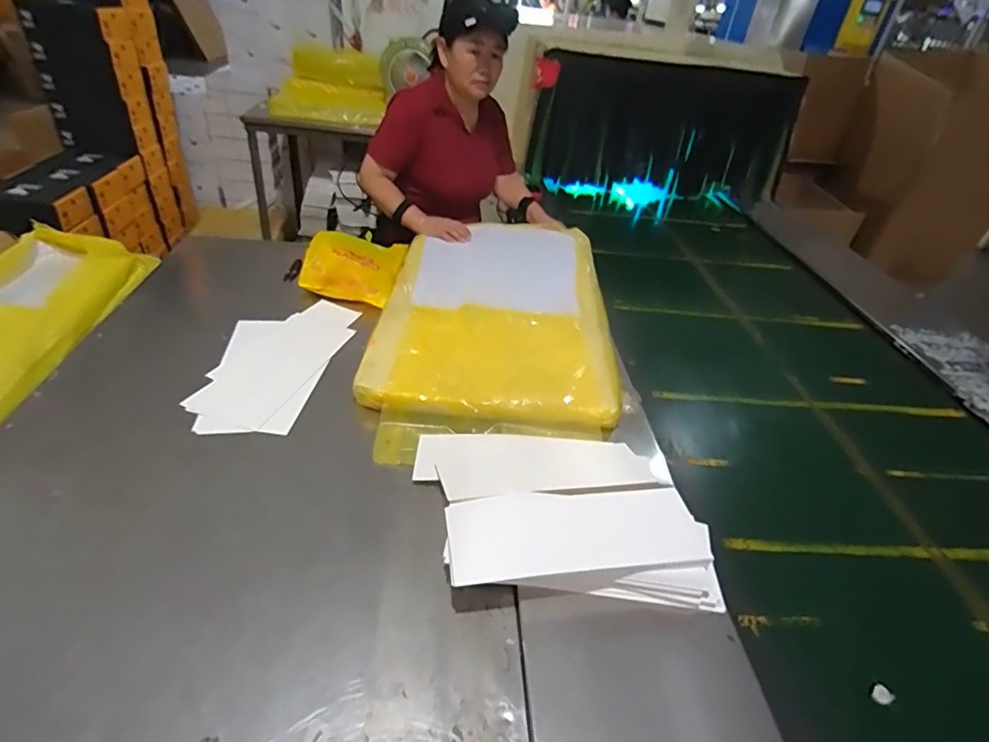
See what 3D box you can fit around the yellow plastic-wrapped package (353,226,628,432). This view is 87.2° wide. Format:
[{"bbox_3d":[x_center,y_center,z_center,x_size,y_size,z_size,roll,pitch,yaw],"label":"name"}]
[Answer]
[{"bbox_3d":[0.008,-0.164,1.143,0.474,0.050,0.749,5,37,-3],"label":"yellow plastic-wrapped package"}]

